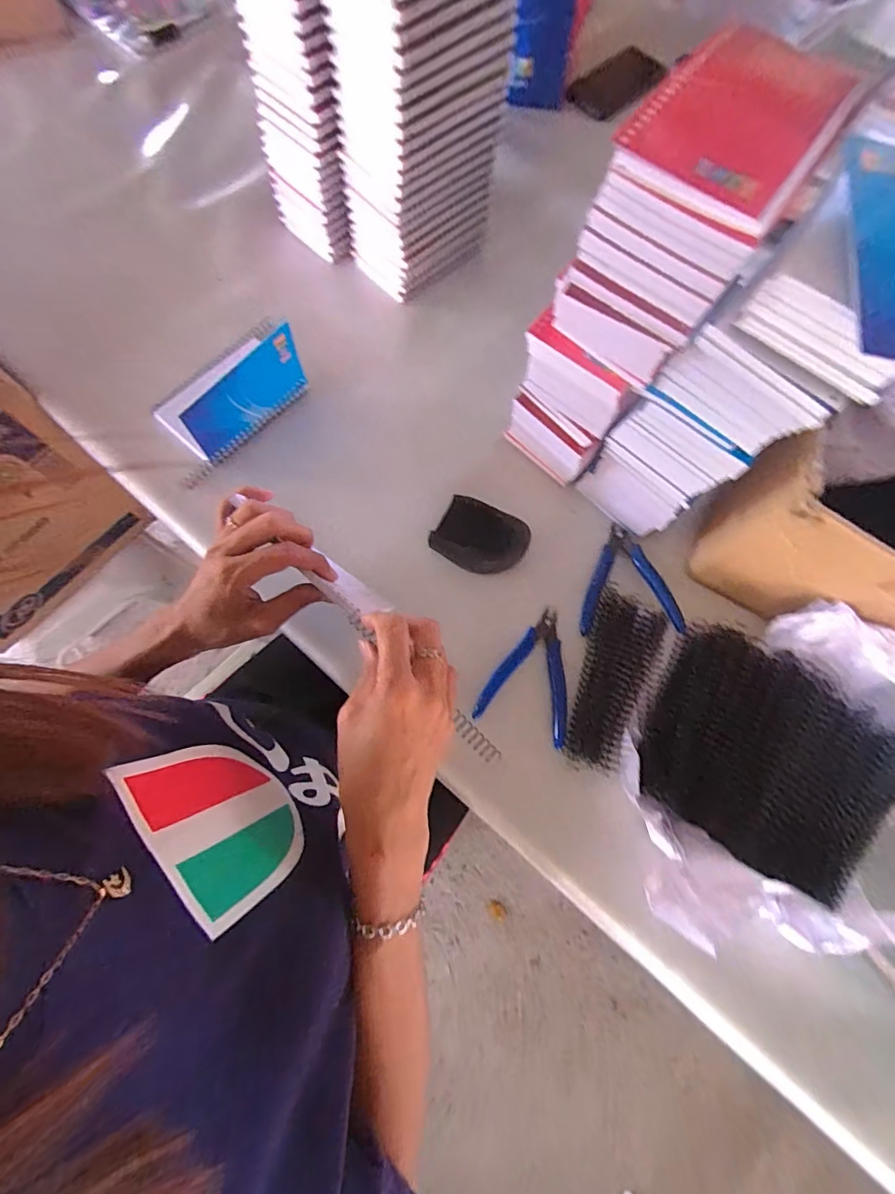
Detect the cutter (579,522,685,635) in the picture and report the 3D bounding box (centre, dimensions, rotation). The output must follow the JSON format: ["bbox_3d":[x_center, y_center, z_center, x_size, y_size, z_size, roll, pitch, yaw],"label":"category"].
[{"bbox_3d":[0.178,-0.006,0.454,0.087,0.009,0.110,21,73,4],"label":"cutter"}]

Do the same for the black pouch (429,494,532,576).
[{"bbox_3d":[0.032,-0.055,0.454,0.081,0.026,0.061,29,74,6],"label":"black pouch"}]

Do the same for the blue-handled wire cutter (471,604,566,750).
[{"bbox_3d":[0.080,0.065,0.432,0.079,0.010,0.111,21,73,4],"label":"blue-handled wire cutter"}]

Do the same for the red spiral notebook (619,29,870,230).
[{"bbox_3d":[0.148,-0.240,0.245,0.081,0.015,0.122,36,75,8],"label":"red spiral notebook"}]

